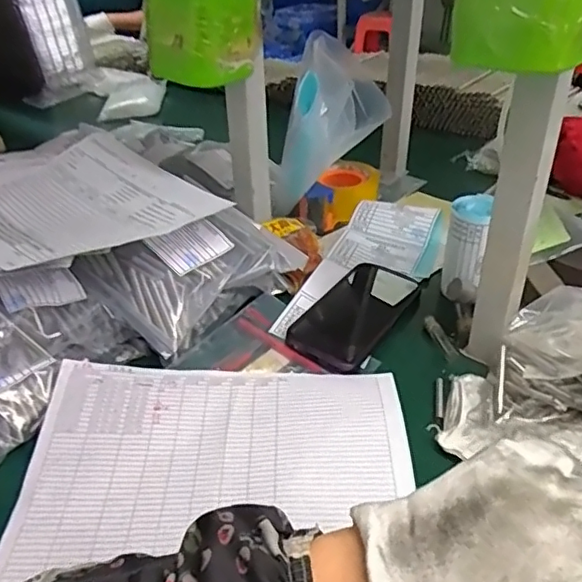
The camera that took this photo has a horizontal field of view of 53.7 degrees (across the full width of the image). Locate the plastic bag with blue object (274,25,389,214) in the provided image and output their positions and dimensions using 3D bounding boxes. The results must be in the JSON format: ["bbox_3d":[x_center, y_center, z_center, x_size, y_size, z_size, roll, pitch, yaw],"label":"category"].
[{"bbox_3d":[0.035,-0.184,0.682,0.098,0.203,0.086,10,16,-47],"label":"plastic bag with blue object"}]

